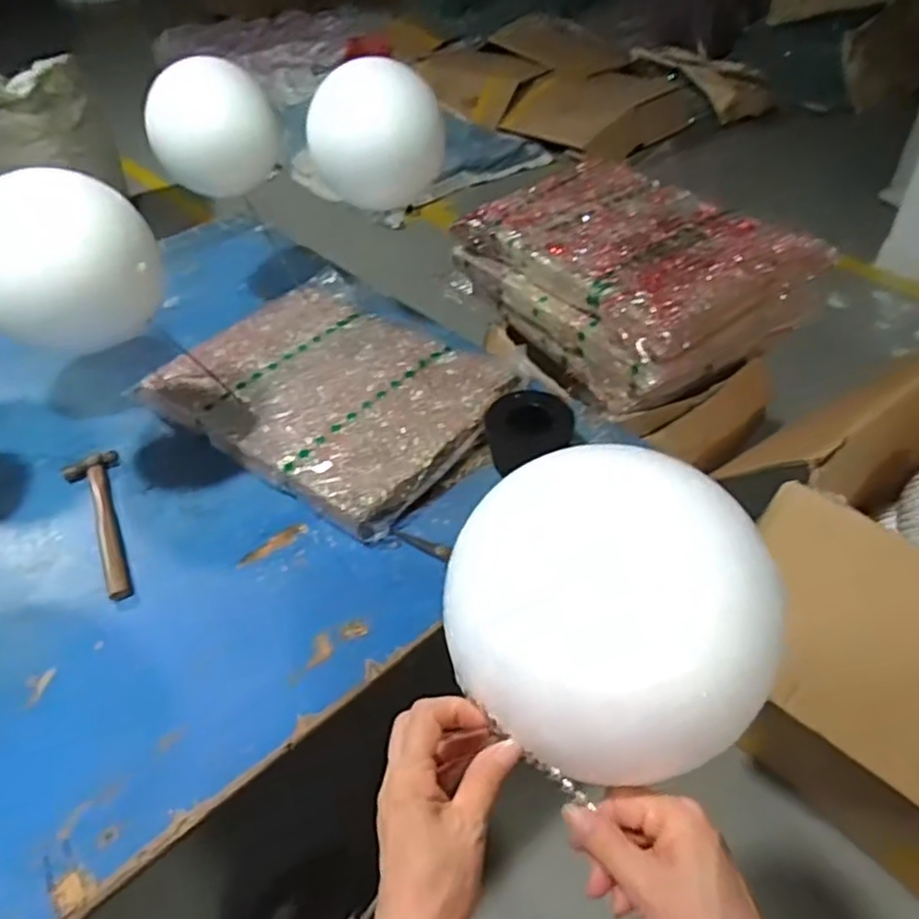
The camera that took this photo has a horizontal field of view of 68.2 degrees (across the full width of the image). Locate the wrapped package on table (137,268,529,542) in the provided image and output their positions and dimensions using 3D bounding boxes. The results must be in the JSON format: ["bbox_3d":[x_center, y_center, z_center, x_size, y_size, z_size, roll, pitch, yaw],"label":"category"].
[{"bbox_3d":[-0.183,-0.110,1.042,0.523,0.068,0.396,29,52,32],"label":"wrapped package on table"}]

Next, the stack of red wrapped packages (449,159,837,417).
[{"bbox_3d":[0.286,-0.314,1.182,0.376,0.187,0.510,-27,48,-20],"label":"stack of red wrapped packages"}]

